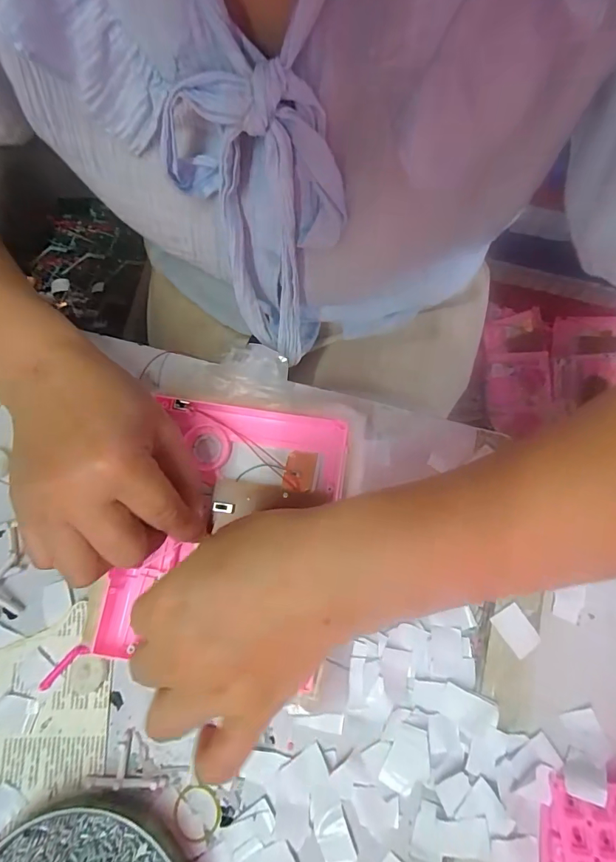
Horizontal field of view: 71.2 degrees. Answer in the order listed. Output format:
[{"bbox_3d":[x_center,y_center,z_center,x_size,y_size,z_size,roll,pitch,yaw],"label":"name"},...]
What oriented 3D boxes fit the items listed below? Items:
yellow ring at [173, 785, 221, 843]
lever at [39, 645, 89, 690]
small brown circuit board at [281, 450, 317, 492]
[{"bbox_3d":[-0.069,0.237,0.265,0.029,0.004,0.031,0,76,1],"label":"yellow ring"},{"bbox_3d":[-0.163,0.157,0.286,0.036,0.004,0.008,-42,79,-8],"label":"lever"},{"bbox_3d":[-0.006,0.026,0.286,0.020,0.005,0.028,10,77,4],"label":"small brown circuit board"}]

